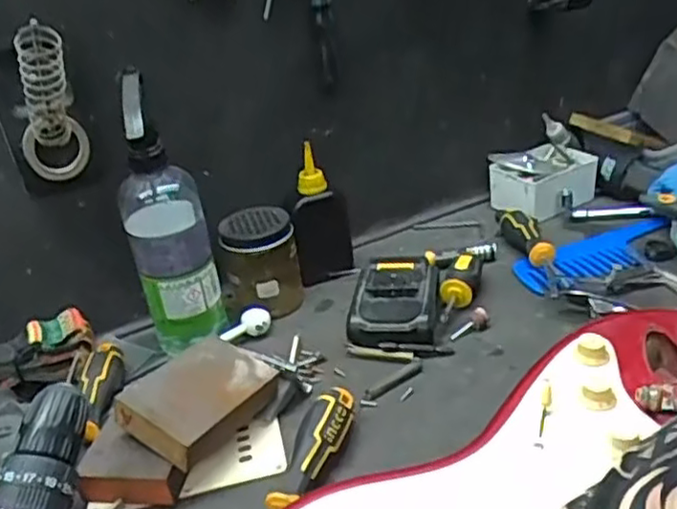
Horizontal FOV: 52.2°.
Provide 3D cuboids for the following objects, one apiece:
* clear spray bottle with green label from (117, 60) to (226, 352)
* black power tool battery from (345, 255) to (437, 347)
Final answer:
[{"bbox_3d":[-0.150,-0.029,0.599,0.066,0.229,0.088,-15,29,-13],"label":"clear spray bottle with green label"},{"bbox_3d":[0.048,0.042,0.614,0.075,0.043,0.097,-1,29,13],"label":"black power tool battery"}]

